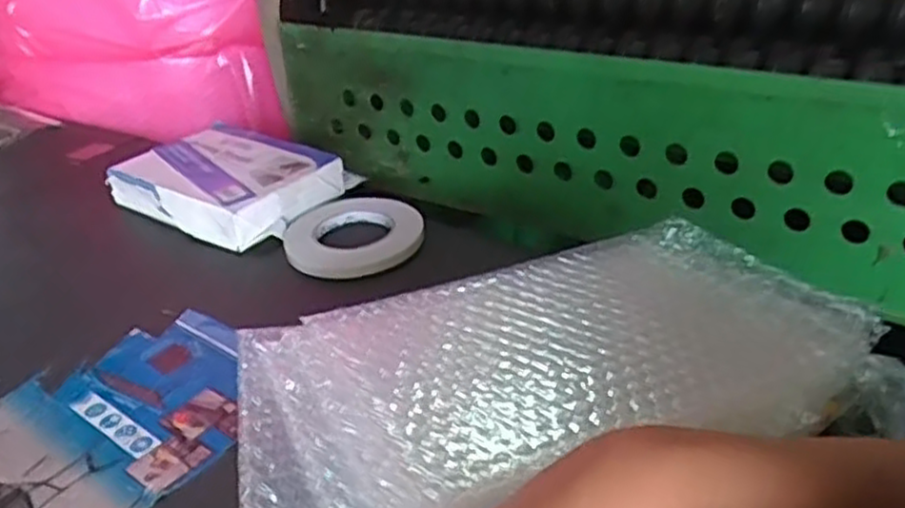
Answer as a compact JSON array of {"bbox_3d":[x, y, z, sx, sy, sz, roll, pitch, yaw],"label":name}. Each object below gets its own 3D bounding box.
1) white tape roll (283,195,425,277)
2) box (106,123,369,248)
[{"bbox_3d":[-0.097,-0.020,0.734,0.129,0.027,0.129,-4,30,2],"label":"white tape roll"},{"bbox_3d":[-0.239,-0.085,0.811,0.213,0.042,0.173,13,35,27],"label":"box"}]

